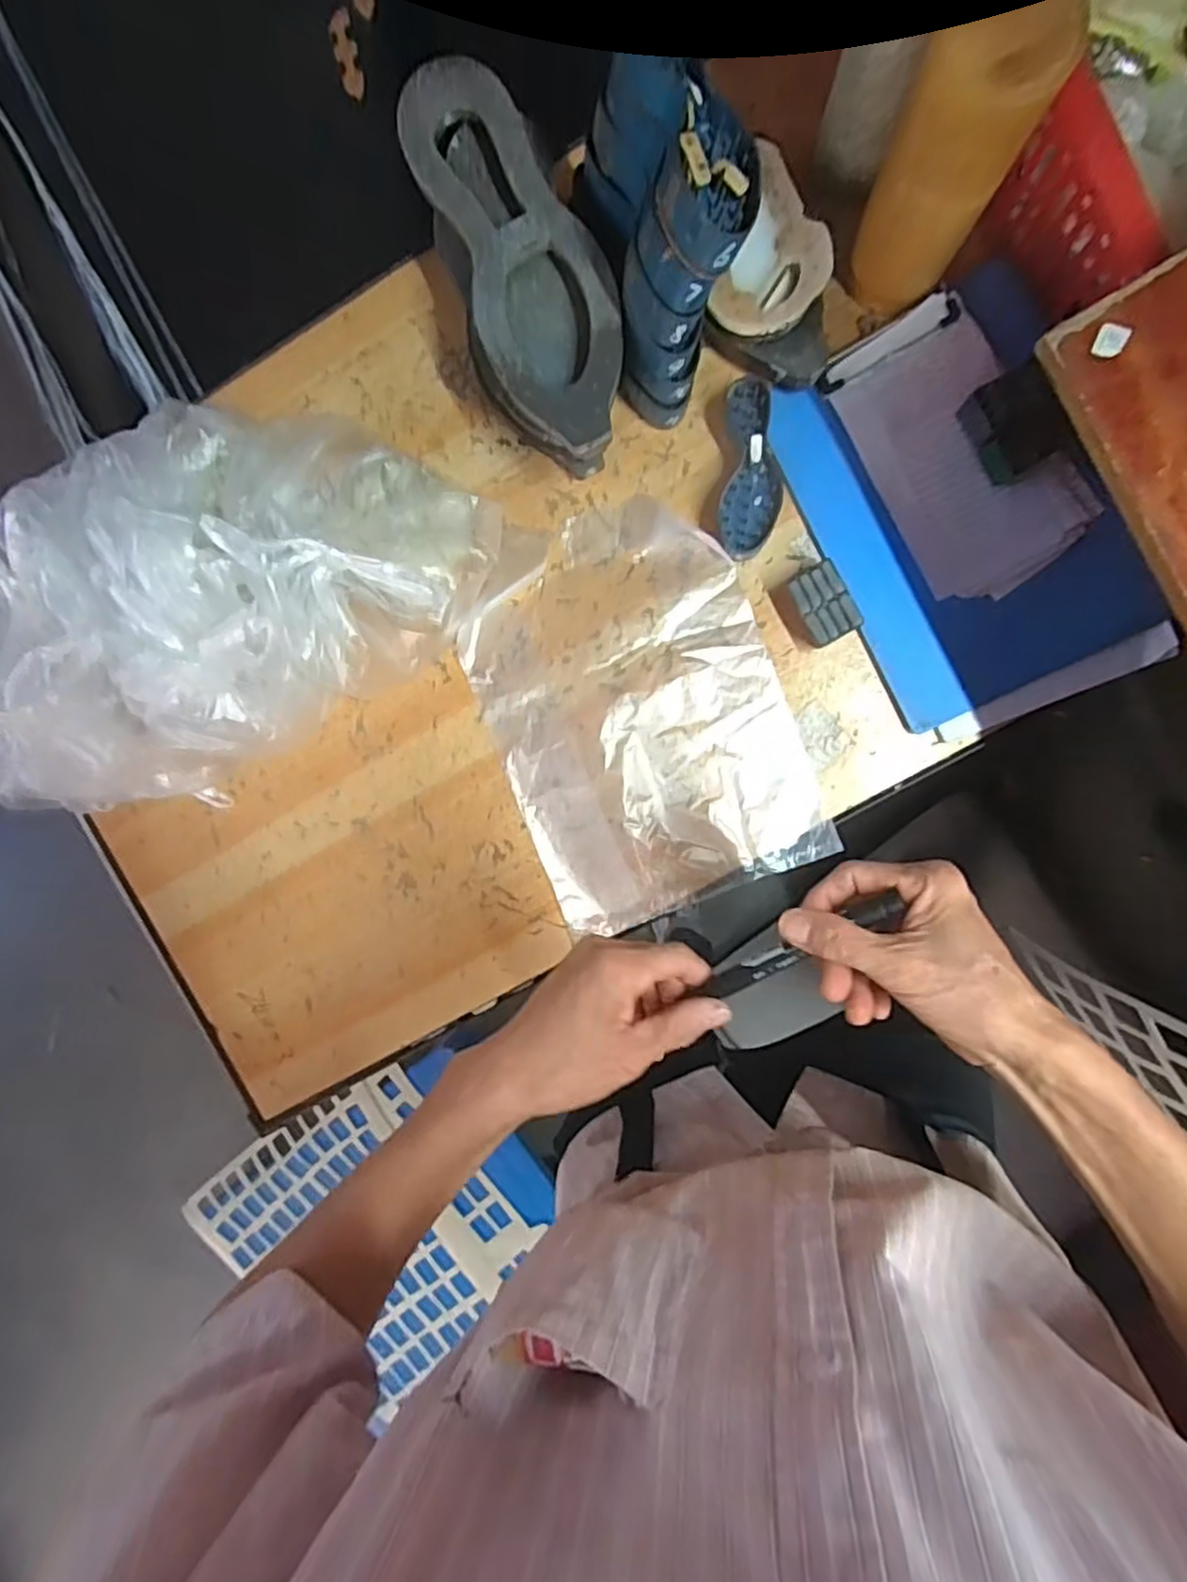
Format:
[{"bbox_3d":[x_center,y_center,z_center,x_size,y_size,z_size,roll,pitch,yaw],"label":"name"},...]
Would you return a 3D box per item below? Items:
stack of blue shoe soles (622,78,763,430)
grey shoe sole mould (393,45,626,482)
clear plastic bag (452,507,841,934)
[{"bbox_3d":[0.061,-0.354,0.494,0.082,0.193,0.104,10,95,5],"label":"stack of blue shoe soles"},{"bbox_3d":[-0.054,-0.393,0.560,0.115,0.099,0.283,-22,92,7],"label":"grey shoe sole mould"},{"bbox_3d":[0.038,-0.065,0.627,0.250,0.012,0.339,-22,92,7],"label":"clear plastic bag"}]

